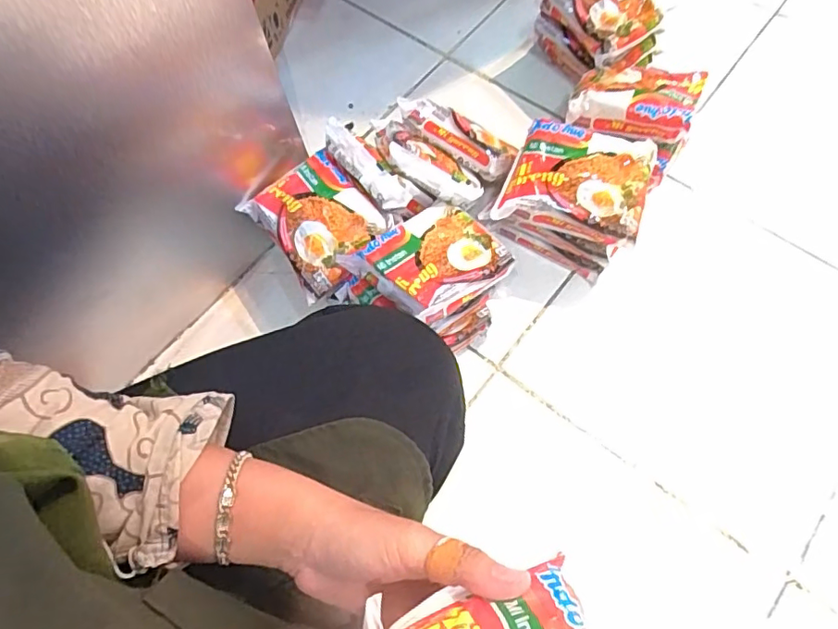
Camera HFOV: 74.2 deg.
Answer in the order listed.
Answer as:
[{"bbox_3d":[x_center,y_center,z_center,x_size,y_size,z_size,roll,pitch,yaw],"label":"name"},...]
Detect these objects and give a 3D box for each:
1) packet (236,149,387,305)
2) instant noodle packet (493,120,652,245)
[{"bbox_3d":[-0.098,-0.089,0.532,0.099,0.034,0.131,-34,71,-10],"label":"packet"},{"bbox_3d":[0.152,-0.134,0.530,0.129,0.032,0.104,15,70,9],"label":"instant noodle packet"}]

